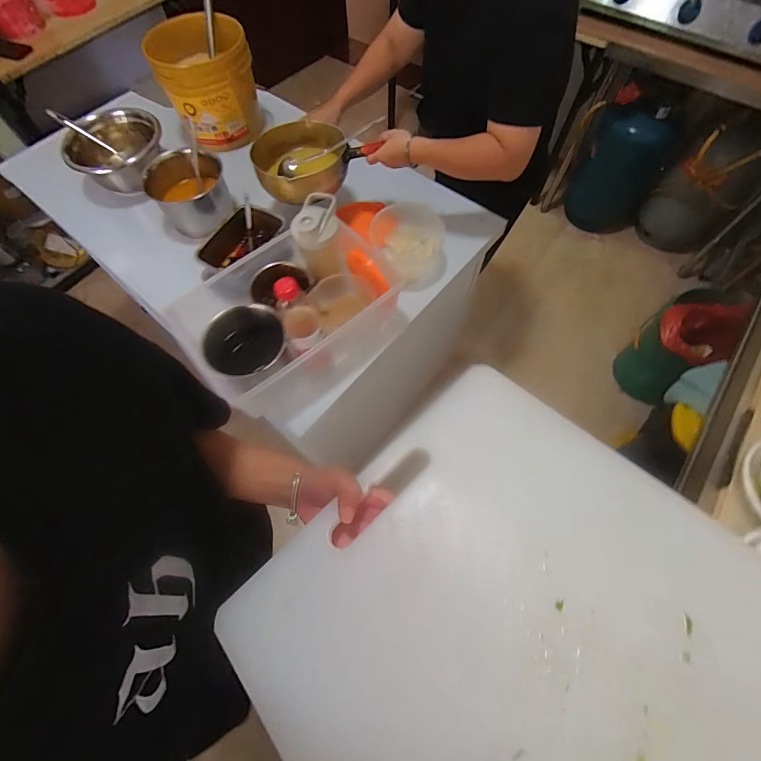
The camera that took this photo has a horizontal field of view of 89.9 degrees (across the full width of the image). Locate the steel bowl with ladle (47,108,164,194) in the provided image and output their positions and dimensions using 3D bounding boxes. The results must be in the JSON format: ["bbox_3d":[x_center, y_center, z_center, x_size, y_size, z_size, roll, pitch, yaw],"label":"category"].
[{"bbox_3d":[-0.630,-0.553,0.931,0.207,0.121,0.221,0,66,1],"label":"steel bowl with ladle"}]

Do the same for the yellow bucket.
[{"bbox_3d":[-0.423,-0.734,0.953,0.224,0.199,0.218,-18,67,-7],"label":"yellow bucket"}]

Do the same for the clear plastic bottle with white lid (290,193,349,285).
[{"bbox_3d":[-0.121,-0.260,0.743,0.105,0.160,0.118,-11,66,-4],"label":"clear plastic bottle with white lid"}]

